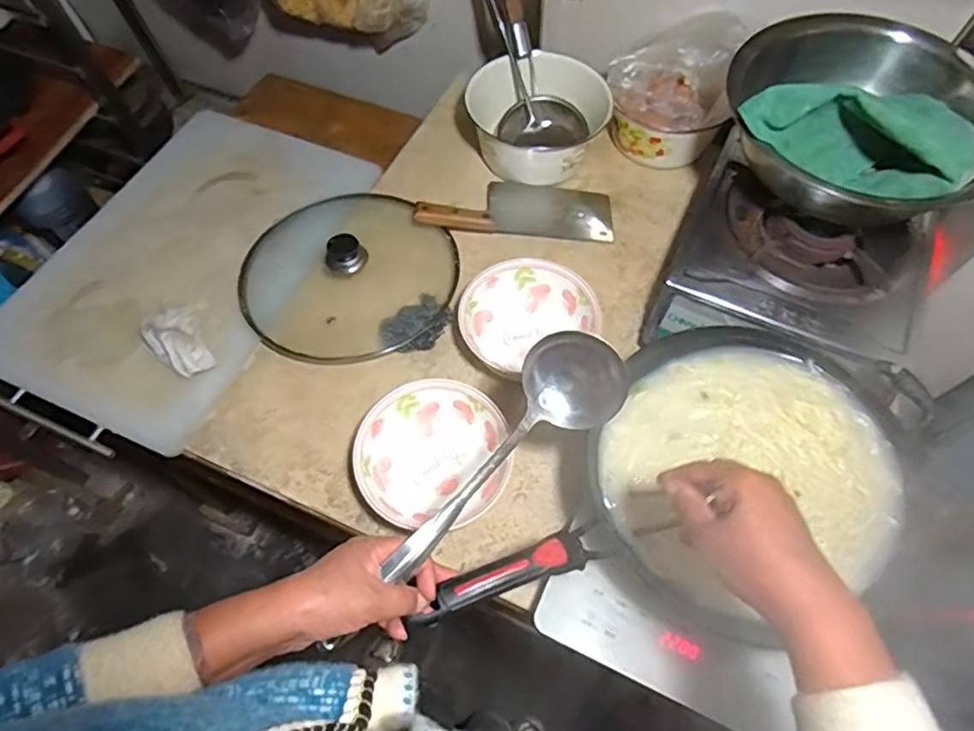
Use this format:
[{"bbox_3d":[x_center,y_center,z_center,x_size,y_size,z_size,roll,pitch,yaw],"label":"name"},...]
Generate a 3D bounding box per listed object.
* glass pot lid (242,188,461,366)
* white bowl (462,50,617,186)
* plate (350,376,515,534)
[{"bbox_3d":[-0.193,-0.147,0.852,0.284,0.059,0.283,-1,65,2],"label":"glass pot lid"},{"bbox_3d":[0.084,-0.377,0.965,0.210,0.098,0.186,-10,65,-2],"label":"white bowl"},{"bbox_3d":[-0.061,0.106,0.722,0.163,0.058,0.172,-1,65,2],"label":"plate"}]

